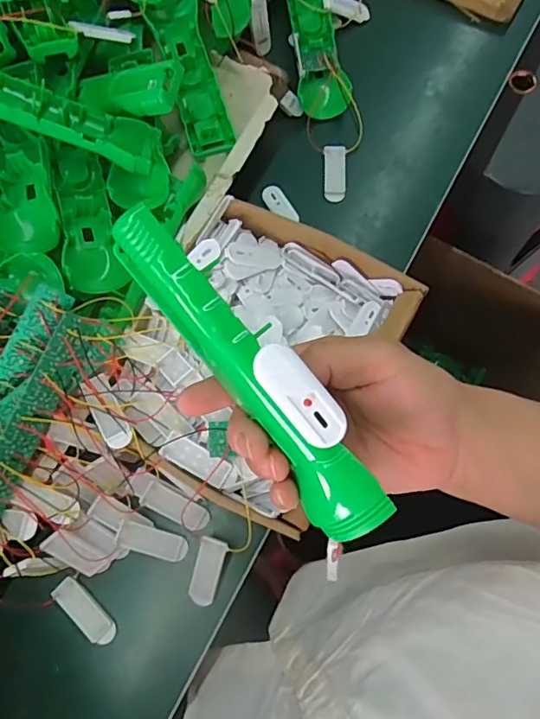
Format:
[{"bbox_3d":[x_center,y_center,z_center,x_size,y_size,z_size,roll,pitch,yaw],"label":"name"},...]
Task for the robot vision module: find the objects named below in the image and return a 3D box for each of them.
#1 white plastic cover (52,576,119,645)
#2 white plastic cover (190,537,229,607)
[{"bbox_3d":[-0.148,0.202,0.432,0.061,0.015,0.021,41,80,10],"label":"white plastic cover"},{"bbox_3d":[-0.049,0.167,0.424,0.021,0.005,0.057,16,100,5],"label":"white plastic cover"}]

